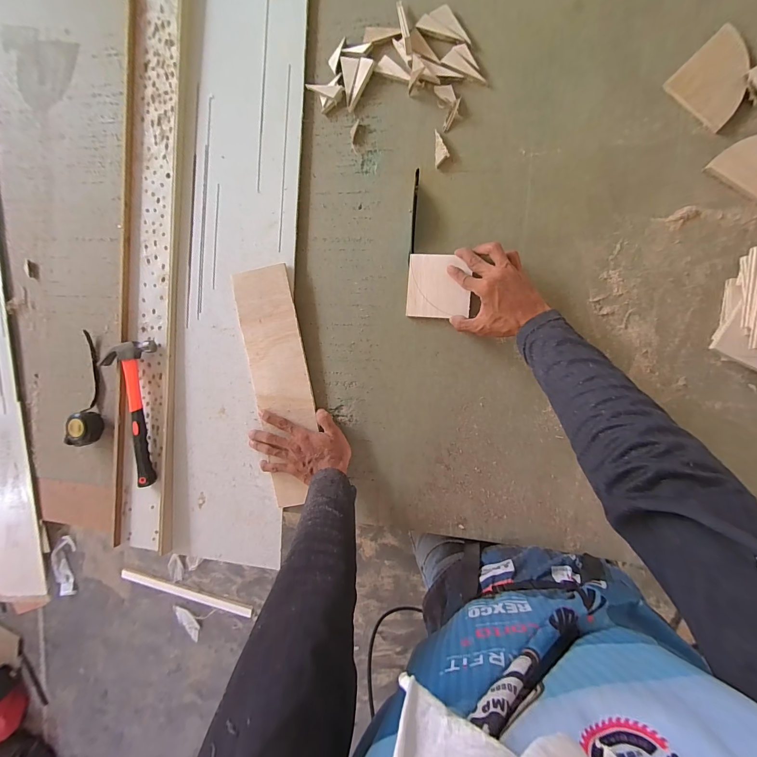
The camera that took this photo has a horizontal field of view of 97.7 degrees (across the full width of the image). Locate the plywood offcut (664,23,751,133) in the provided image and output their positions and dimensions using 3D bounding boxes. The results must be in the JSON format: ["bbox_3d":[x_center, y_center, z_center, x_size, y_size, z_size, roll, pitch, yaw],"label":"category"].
[{"bbox_3d":[0.473,-0.417,0.459,0.096,0.014,0.100,44,98,4],"label":"plywood offcut"}]

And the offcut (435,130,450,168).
[{"bbox_3d":[0.102,-0.371,0.533,0.021,0.013,0.055,0,93,8],"label":"offcut"}]

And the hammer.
[{"bbox_3d":[-0.470,0.065,0.622,0.106,0.032,0.272,2,94,8],"label":"hammer"}]

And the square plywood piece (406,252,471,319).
[{"bbox_3d":[0.097,-0.149,0.534,0.097,0.005,0.099,3,94,8],"label":"square plywood piece"}]

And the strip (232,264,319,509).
[{"bbox_3d":[-0.171,0.016,0.579,0.104,0.014,0.408,-8,92,9],"label":"strip"}]

